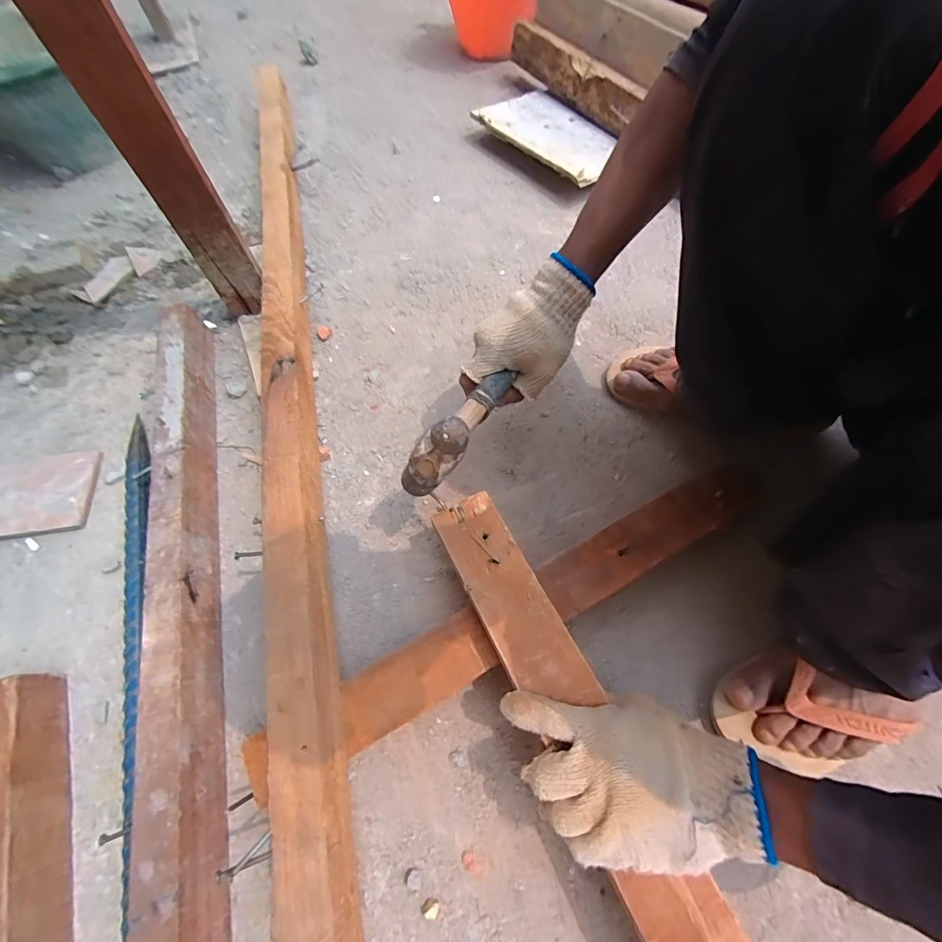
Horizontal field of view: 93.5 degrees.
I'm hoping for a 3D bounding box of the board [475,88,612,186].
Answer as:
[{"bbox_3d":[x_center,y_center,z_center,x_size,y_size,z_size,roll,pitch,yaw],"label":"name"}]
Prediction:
[{"bbox_3d":[0.139,-0.570,0.739,0.153,0.019,0.282,-35,67,-13],"label":"board"}]

